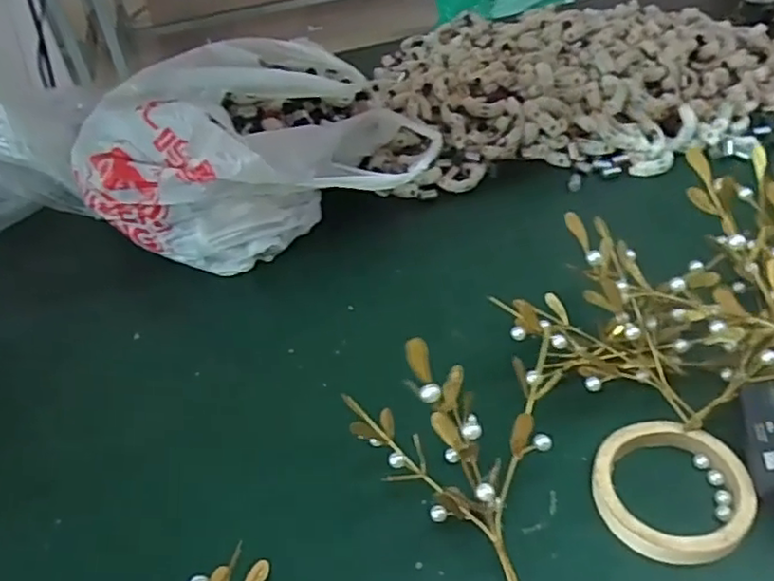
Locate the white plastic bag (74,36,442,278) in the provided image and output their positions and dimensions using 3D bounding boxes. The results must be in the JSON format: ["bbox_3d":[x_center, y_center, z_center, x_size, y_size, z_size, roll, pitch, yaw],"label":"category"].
[{"bbox_3d":[-0.139,-0.145,0.677,0.347,0.153,0.209,-12,41,-7],"label":"white plastic bag"}]

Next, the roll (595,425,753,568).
[{"bbox_3d":[0.188,0.132,0.430,0.097,0.016,0.094,-4,41,3],"label":"roll"}]

